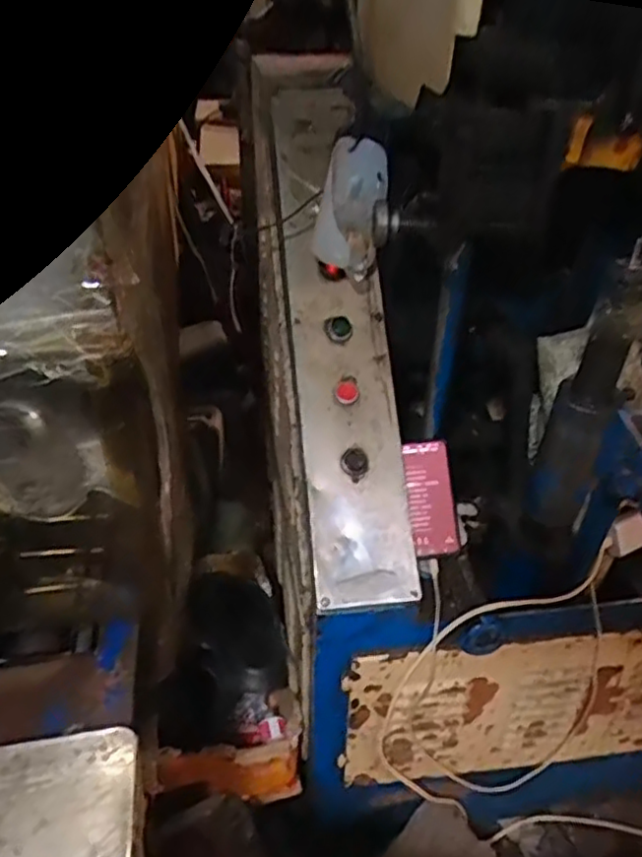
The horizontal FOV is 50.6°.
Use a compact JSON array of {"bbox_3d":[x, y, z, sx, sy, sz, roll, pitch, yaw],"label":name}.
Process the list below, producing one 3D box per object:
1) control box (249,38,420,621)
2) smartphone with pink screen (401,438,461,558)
[{"bbox_3d":[0.014,-0.160,0.892,0.140,0.079,0.767,-7,77,-4],"label":"control box"},{"bbox_3d":[0.147,0.093,0.908,0.060,0.149,0.014,-8,-4,9],"label":"smartphone with pink screen"}]

